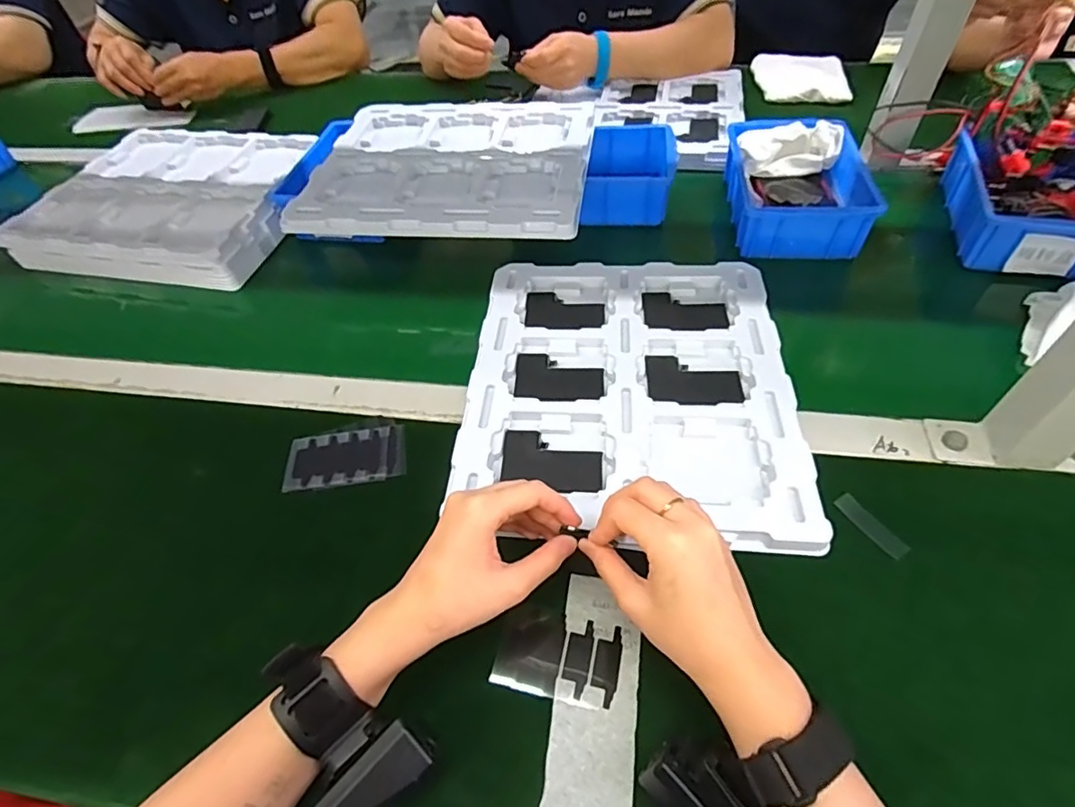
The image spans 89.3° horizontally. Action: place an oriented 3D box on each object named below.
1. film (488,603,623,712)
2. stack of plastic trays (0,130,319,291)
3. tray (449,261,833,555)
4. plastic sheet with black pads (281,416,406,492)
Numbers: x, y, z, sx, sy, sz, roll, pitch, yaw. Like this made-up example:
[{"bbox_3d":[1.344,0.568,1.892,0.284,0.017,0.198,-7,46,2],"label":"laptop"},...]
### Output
[{"bbox_3d":[0.014,0.160,0.348,0.076,0.004,0.052,10,53,14],"label":"film"},{"bbox_3d":[-0.463,-0.268,0.718,0.376,0.055,0.279,7,53,12],"label":"stack of plastic trays"},{"bbox_3d":[0.079,-0.024,0.482,0.266,0.019,0.301,2,52,8],"label":"tray"},{"bbox_3d":[-0.160,0.042,0.459,0.096,0.004,0.058,-9,54,-2],"label":"plastic sheet with black pads"}]

